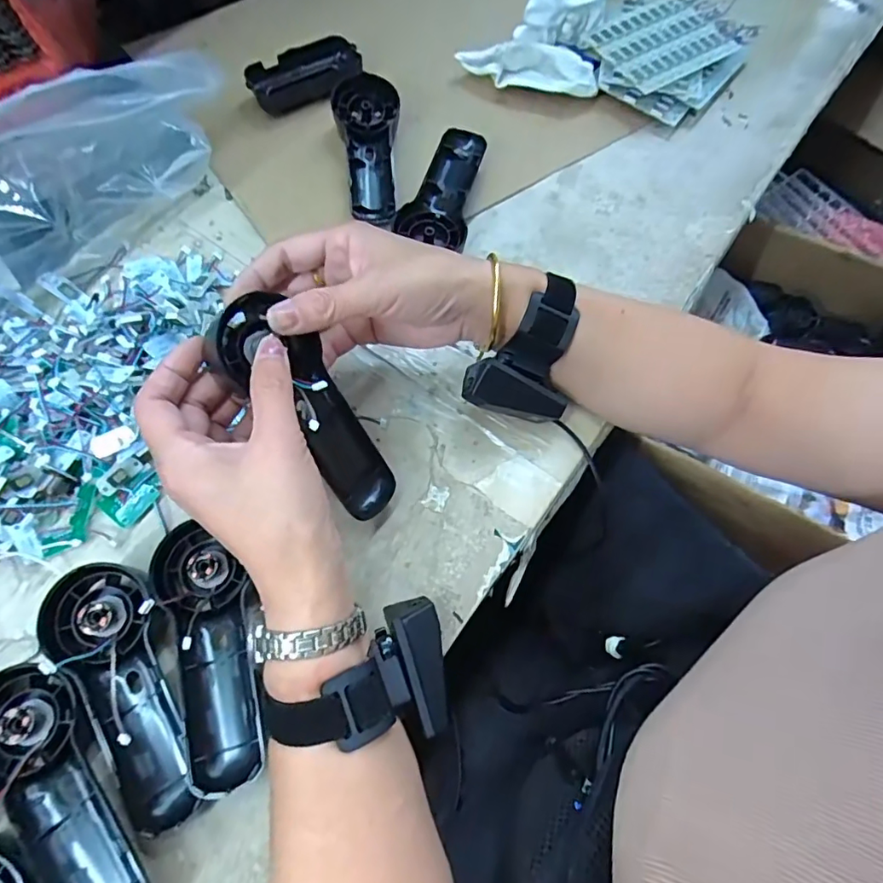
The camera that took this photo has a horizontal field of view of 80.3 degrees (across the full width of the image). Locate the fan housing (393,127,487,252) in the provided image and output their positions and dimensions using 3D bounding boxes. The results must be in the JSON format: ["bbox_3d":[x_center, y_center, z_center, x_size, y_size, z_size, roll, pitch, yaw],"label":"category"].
[{"bbox_3d":[0.001,-0.221,0.465,0.058,0.033,0.122,10,67,5],"label":"fan housing"}]

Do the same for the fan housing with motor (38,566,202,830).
[{"bbox_3d":[-0.178,0.142,0.303,0.058,0.031,0.144,-33,71,-13],"label":"fan housing with motor"}]

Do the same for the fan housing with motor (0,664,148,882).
[{"bbox_3d":[-0.206,0.194,0.283,0.058,0.034,0.147,-31,70,-12],"label":"fan housing with motor"}]

